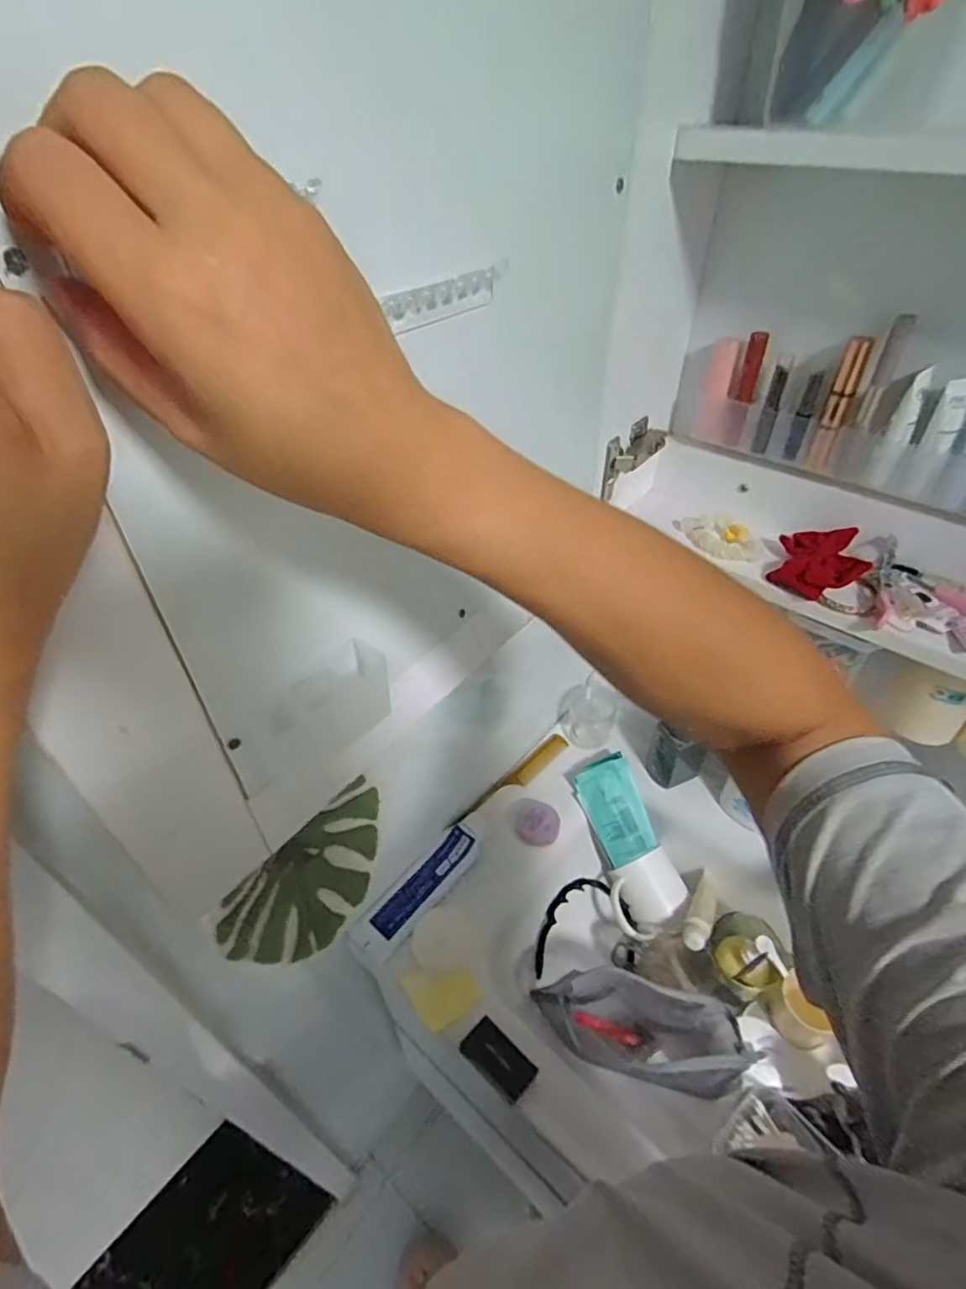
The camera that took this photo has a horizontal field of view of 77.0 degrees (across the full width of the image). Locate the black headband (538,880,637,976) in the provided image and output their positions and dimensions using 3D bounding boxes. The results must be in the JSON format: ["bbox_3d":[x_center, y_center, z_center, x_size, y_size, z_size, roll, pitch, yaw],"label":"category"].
[{"bbox_3d":[0.115,0.339,0.751,0.147,0.028,0.079,-14,81,-30],"label":"black headband"}]

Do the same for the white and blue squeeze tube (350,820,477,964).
[{"bbox_3d":[-0.070,0.277,0.684,0.168,0.032,0.053,-34,52,-31],"label":"white and blue squeeze tube"}]

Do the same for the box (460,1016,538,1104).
[{"bbox_3d":[0.015,0.385,0.567,0.066,0.011,0.038,29,50,28],"label":"box"}]

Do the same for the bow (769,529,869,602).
[{"bbox_3d":[0.300,-0.076,0.542,0.069,0.032,0.087,20,46,21],"label":"bow"}]

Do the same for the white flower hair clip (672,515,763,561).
[{"bbox_3d":[0.226,-0.105,0.585,0.080,0.015,0.052,15,45,15],"label":"white flower hair clip"}]

